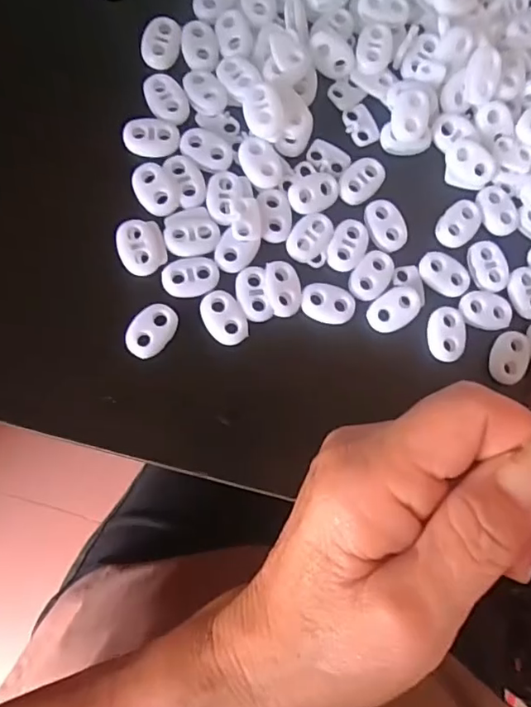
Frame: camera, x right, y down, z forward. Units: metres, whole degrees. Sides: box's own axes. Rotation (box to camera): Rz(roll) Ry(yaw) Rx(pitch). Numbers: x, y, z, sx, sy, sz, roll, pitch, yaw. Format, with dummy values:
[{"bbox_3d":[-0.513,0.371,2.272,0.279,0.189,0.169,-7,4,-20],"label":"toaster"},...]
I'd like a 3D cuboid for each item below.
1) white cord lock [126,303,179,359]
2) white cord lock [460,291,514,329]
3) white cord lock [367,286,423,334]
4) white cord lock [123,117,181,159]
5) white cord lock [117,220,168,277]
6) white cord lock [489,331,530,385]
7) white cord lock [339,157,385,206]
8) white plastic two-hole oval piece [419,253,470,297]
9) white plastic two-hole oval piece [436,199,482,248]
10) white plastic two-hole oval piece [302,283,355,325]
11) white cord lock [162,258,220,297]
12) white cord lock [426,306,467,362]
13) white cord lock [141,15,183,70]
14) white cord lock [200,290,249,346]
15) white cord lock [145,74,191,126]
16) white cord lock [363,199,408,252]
[{"bbox_3d":[-0.044,-0.009,0.211,0.016,0.004,0.022,43,80,0],"label":"white cord lock"},{"bbox_3d":[0.093,-0.019,0.227,0.022,0.004,0.015,5,82,-6],"label":"white cord lock"},{"bbox_3d":[0.053,-0.018,0.223,0.022,0.004,0.015,-41,89,-10],"label":"white cord lock"},{"bbox_3d":[-0.047,-0.089,0.223,0.022,0.004,0.016,8,82,-5],"label":"white cord lock"},{"bbox_3d":[-0.049,-0.043,0.214,0.018,0.004,0.022,-16,85,-8],"label":"white cord lock"},{"bbox_3d":[0.102,0.002,0.225,0.015,0.004,0.022,7,82,-5],"label":"white cord lock"},{"bbox_3d":[0.041,-0.074,0.230,0.015,0.004,0.023,42,80,0],"label":"white cord lock"},{"bbox_3d":[0.076,-0.034,0.227,0.023,0.004,0.015,39,80,0],"label":"white plastic two-hole oval piece"},{"bbox_3d":[0.084,-0.056,0.232,0.016,0.004,0.024,40,80,0],"label":"white plastic two-hole oval piece"},{"bbox_3d":[0.026,-0.021,0.220,0.022,0.004,0.015,10,82,-5],"label":"white plastic two-hole oval piece"},{"bbox_3d":[-0.030,-0.031,0.216,0.022,0.004,0.015,-12,84,-8],"label":"white cord lock"},{"bbox_3d":[0.076,-0.008,0.224,0.015,0.004,0.023,0,83,-6],"label":"white cord lock"},{"bbox_3d":[-0.044,-0.132,0.230,0.015,0.005,0.021,14,81,-4],"label":"white cord lock"},{"bbox_3d":[-0.016,-0.014,0.214,0.015,0.004,0.023,-31,87,-9],"label":"white cord lock"},{"bbox_3d":[-0.041,-0.107,0.227,0.015,0.004,0.023,-27,86,-9],"label":"white cord lock"},{"bbox_3d":[0.051,-0.054,0.228,0.015,0.004,0.022,-28,87,-9],"label":"white cord lock"}]

